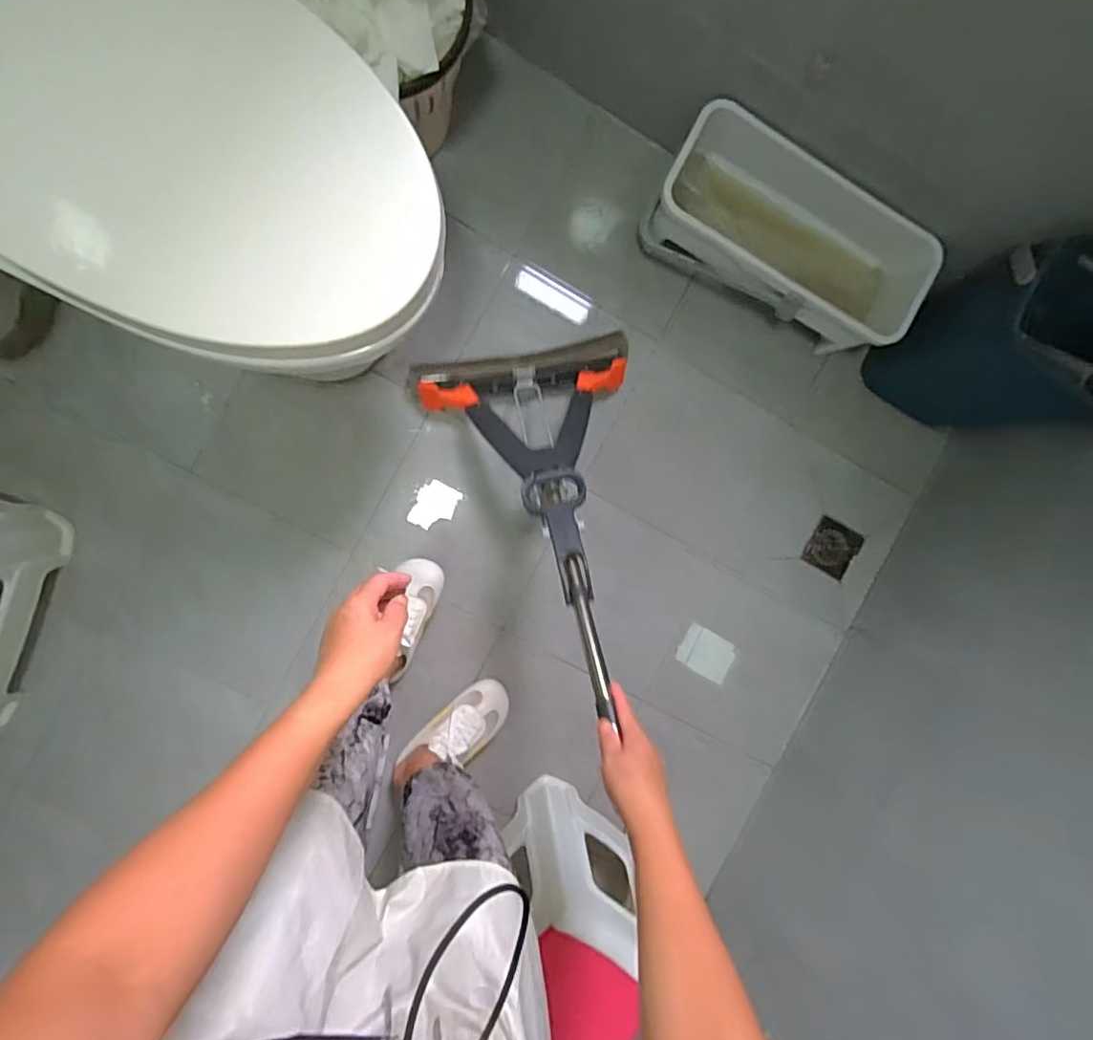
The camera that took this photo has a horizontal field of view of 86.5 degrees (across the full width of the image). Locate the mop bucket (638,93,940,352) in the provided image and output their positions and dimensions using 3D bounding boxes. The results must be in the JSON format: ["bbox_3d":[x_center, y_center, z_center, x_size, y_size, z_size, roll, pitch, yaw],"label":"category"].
[{"bbox_3d":[0.403,-0.465,0.988,0.476,0.163,0.226,30,91,-7],"label":"mop bucket"}]

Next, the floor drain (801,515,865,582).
[{"bbox_3d":[0.570,0.057,1.155,0.097,0.005,0.099,27,97,-2],"label":"floor drain"}]

